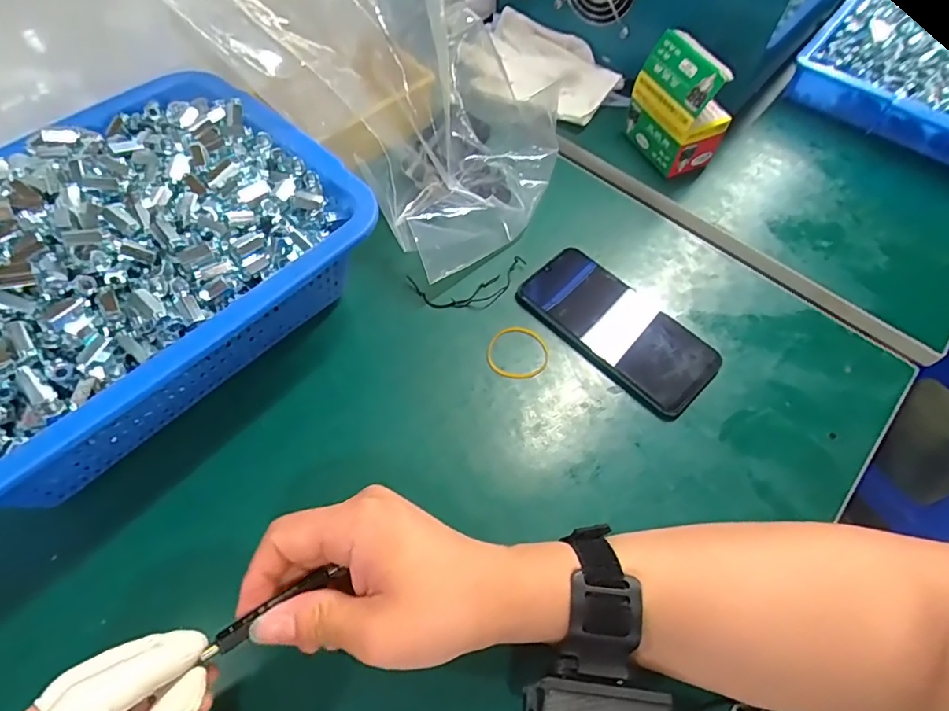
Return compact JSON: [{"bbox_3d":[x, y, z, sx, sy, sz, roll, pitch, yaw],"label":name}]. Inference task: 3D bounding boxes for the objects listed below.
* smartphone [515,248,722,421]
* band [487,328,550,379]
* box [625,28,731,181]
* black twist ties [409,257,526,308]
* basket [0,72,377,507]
[{"bbox_3d":[0.113,-0.026,0.413,0.080,0.014,0.155,-40,69,-23],"label":"smartphone"},{"bbox_3d":[0.034,-0.002,0.406,0.047,0.005,0.042,1,59,-3],"label":"band"},{"bbox_3d":[0.187,-0.229,0.487,0.049,0.101,0.082,-24,64,-16],"label":"box"},{"bbox_3d":[-0.002,-0.056,0.432,0.096,0.006,0.041,-13,61,-11],"label":"black twist ties"},{"bbox_3d":[-0.237,-0.052,0.352,0.224,0.121,0.298,38,64,18],"label":"basket"}]

